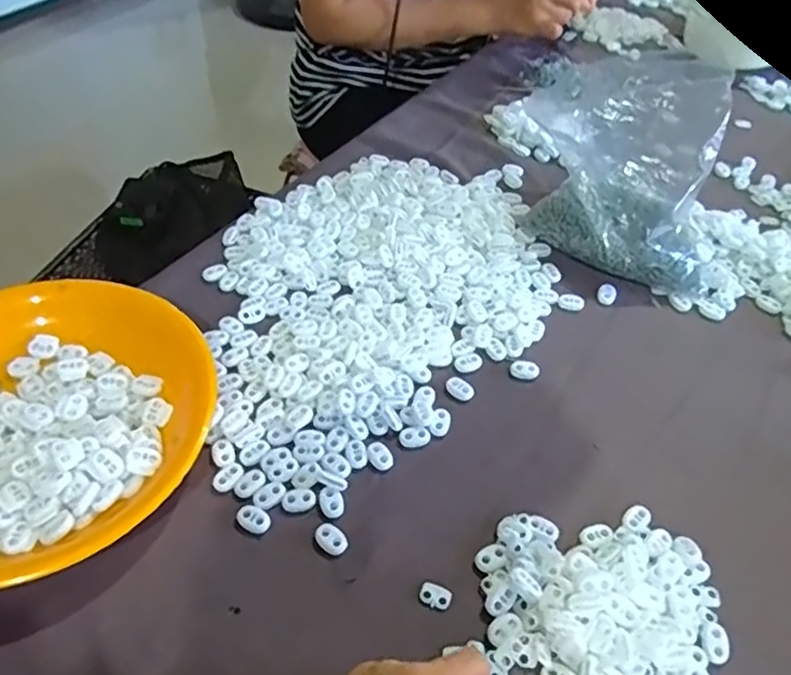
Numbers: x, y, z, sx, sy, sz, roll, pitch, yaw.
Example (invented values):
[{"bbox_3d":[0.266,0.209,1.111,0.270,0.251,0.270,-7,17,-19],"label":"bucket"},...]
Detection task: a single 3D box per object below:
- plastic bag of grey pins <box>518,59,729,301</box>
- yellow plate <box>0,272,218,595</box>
[{"bbox_3d":[0.212,-0.165,0.609,0.185,0.140,0.187,13,48,8],"label":"plastic bag of grey pins"},{"bbox_3d":[-0.247,0.056,0.445,0.231,0.037,0.238,2,47,-2],"label":"yellow plate"}]

